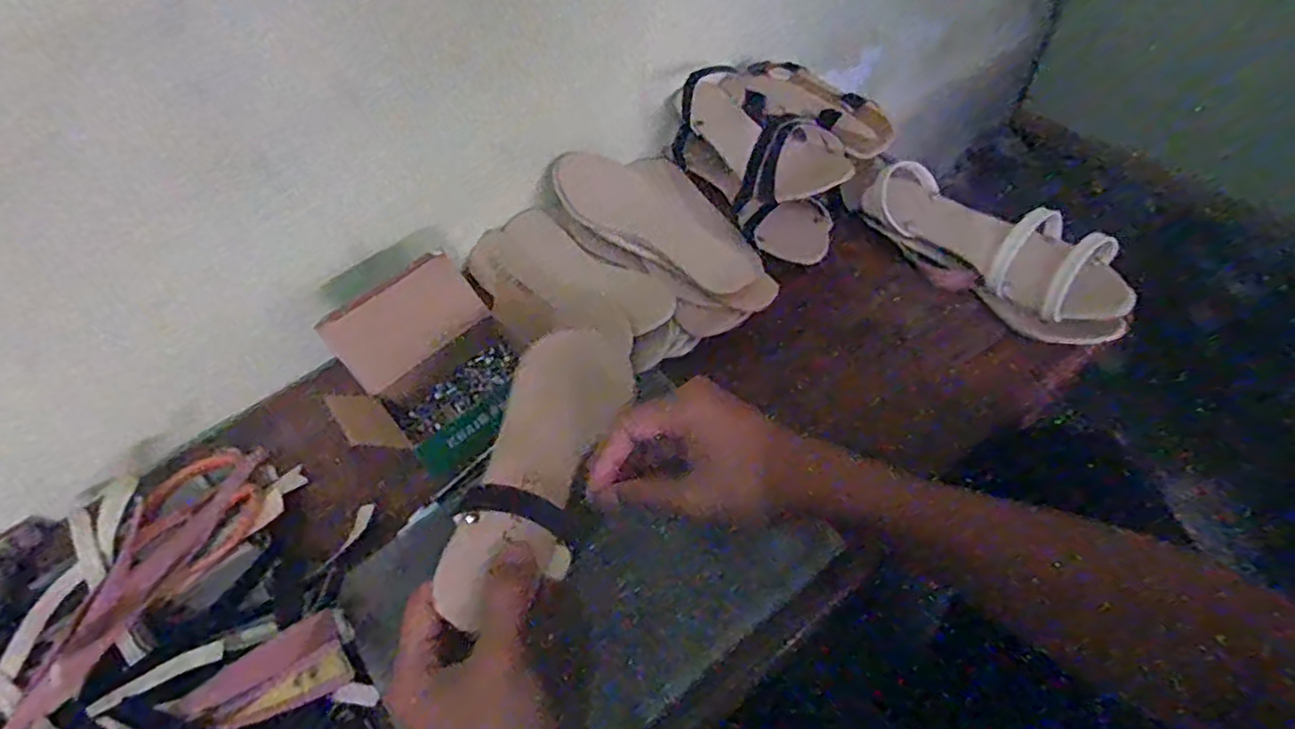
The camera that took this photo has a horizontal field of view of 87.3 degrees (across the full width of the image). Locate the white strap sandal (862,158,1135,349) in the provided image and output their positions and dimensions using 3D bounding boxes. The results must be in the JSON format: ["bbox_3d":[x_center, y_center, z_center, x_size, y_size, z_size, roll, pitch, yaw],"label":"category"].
[{"bbox_3d":[0.294,-0.097,0.585,0.078,0.061,0.230,-40,60,-22],"label":"white strap sandal"}]

